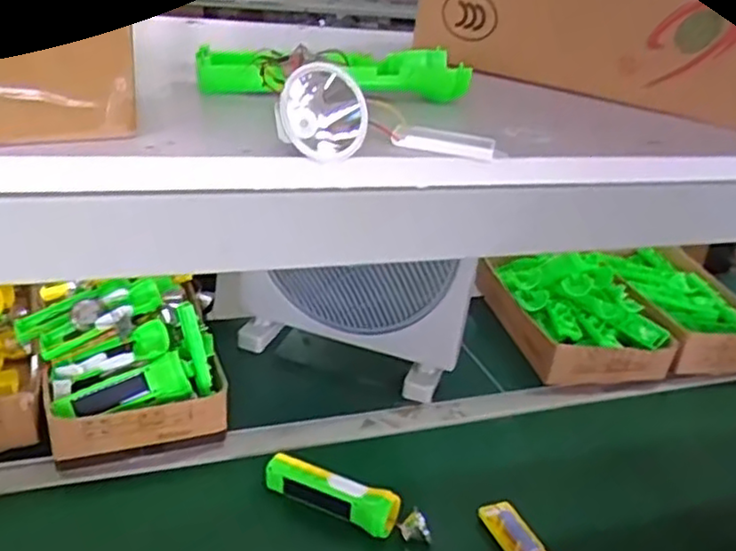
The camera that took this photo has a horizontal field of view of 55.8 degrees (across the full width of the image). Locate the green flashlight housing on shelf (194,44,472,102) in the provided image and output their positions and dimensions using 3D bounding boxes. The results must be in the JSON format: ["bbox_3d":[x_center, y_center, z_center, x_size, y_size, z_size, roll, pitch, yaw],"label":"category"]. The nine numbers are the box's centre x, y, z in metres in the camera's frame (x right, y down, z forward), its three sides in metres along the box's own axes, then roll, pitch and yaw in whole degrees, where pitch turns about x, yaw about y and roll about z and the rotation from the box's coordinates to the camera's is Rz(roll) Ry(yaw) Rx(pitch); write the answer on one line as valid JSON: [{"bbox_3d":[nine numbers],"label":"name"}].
[{"bbox_3d":[-0.017,-0.122,0.417,0.164,0.027,0.057,-7,31,-25],"label":"green flashlight housing on shelf"}]

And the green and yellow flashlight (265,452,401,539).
[{"bbox_3d":[-0.044,0.255,0.836,0.169,0.042,0.040,19,30,21],"label":"green and yellow flashlight"}]

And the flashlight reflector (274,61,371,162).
[{"bbox_3d":[-0.021,-0.076,0.325,0.042,0.043,0.032,1,28,-11],"label":"flashlight reflector"}]

